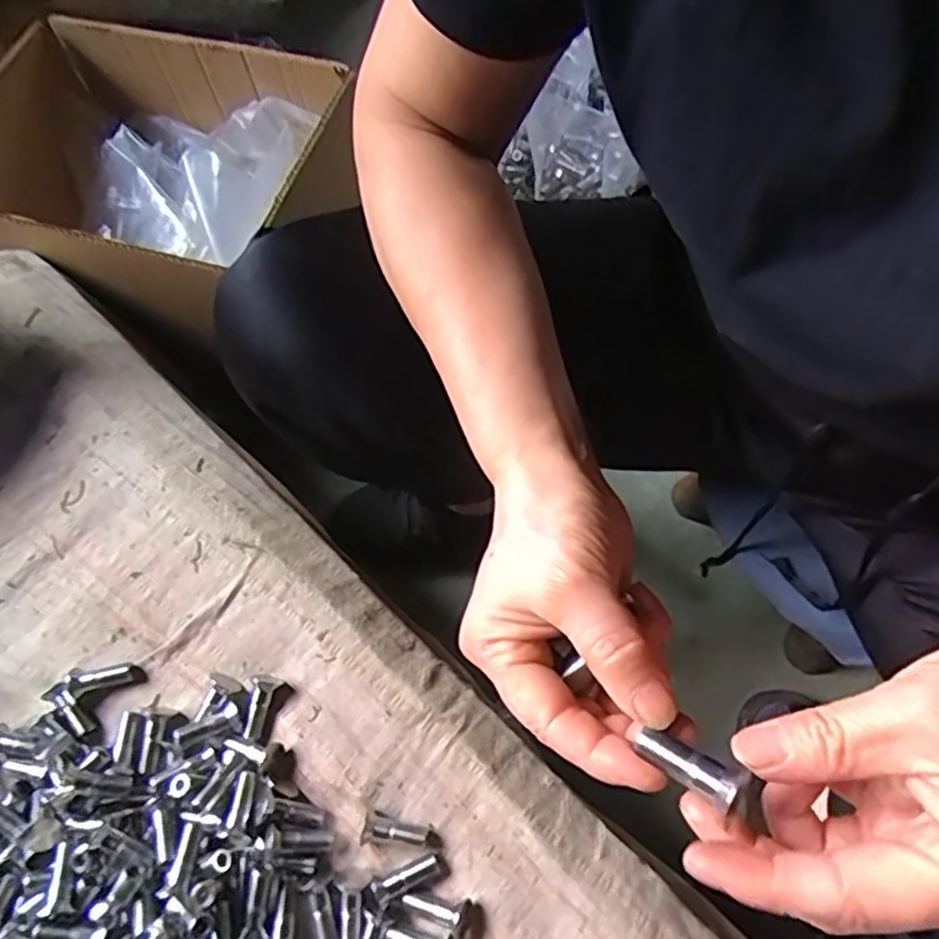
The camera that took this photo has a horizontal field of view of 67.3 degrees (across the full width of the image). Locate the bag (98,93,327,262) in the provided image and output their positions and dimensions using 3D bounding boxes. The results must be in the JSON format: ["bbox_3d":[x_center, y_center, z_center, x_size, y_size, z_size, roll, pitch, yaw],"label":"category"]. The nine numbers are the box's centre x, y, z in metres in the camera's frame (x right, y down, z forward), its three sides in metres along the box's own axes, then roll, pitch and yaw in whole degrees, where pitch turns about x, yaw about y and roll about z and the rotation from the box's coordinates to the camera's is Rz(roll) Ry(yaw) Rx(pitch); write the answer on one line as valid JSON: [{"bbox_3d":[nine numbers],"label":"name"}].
[{"bbox_3d":[-0.259,-0.281,0.676,0.202,0.074,0.150,20,73,14],"label":"bag"}]

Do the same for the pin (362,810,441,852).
[{"bbox_3d":[-0.037,0.195,0.377,0.042,0.012,0.011,9,71,11],"label":"pin"}]

